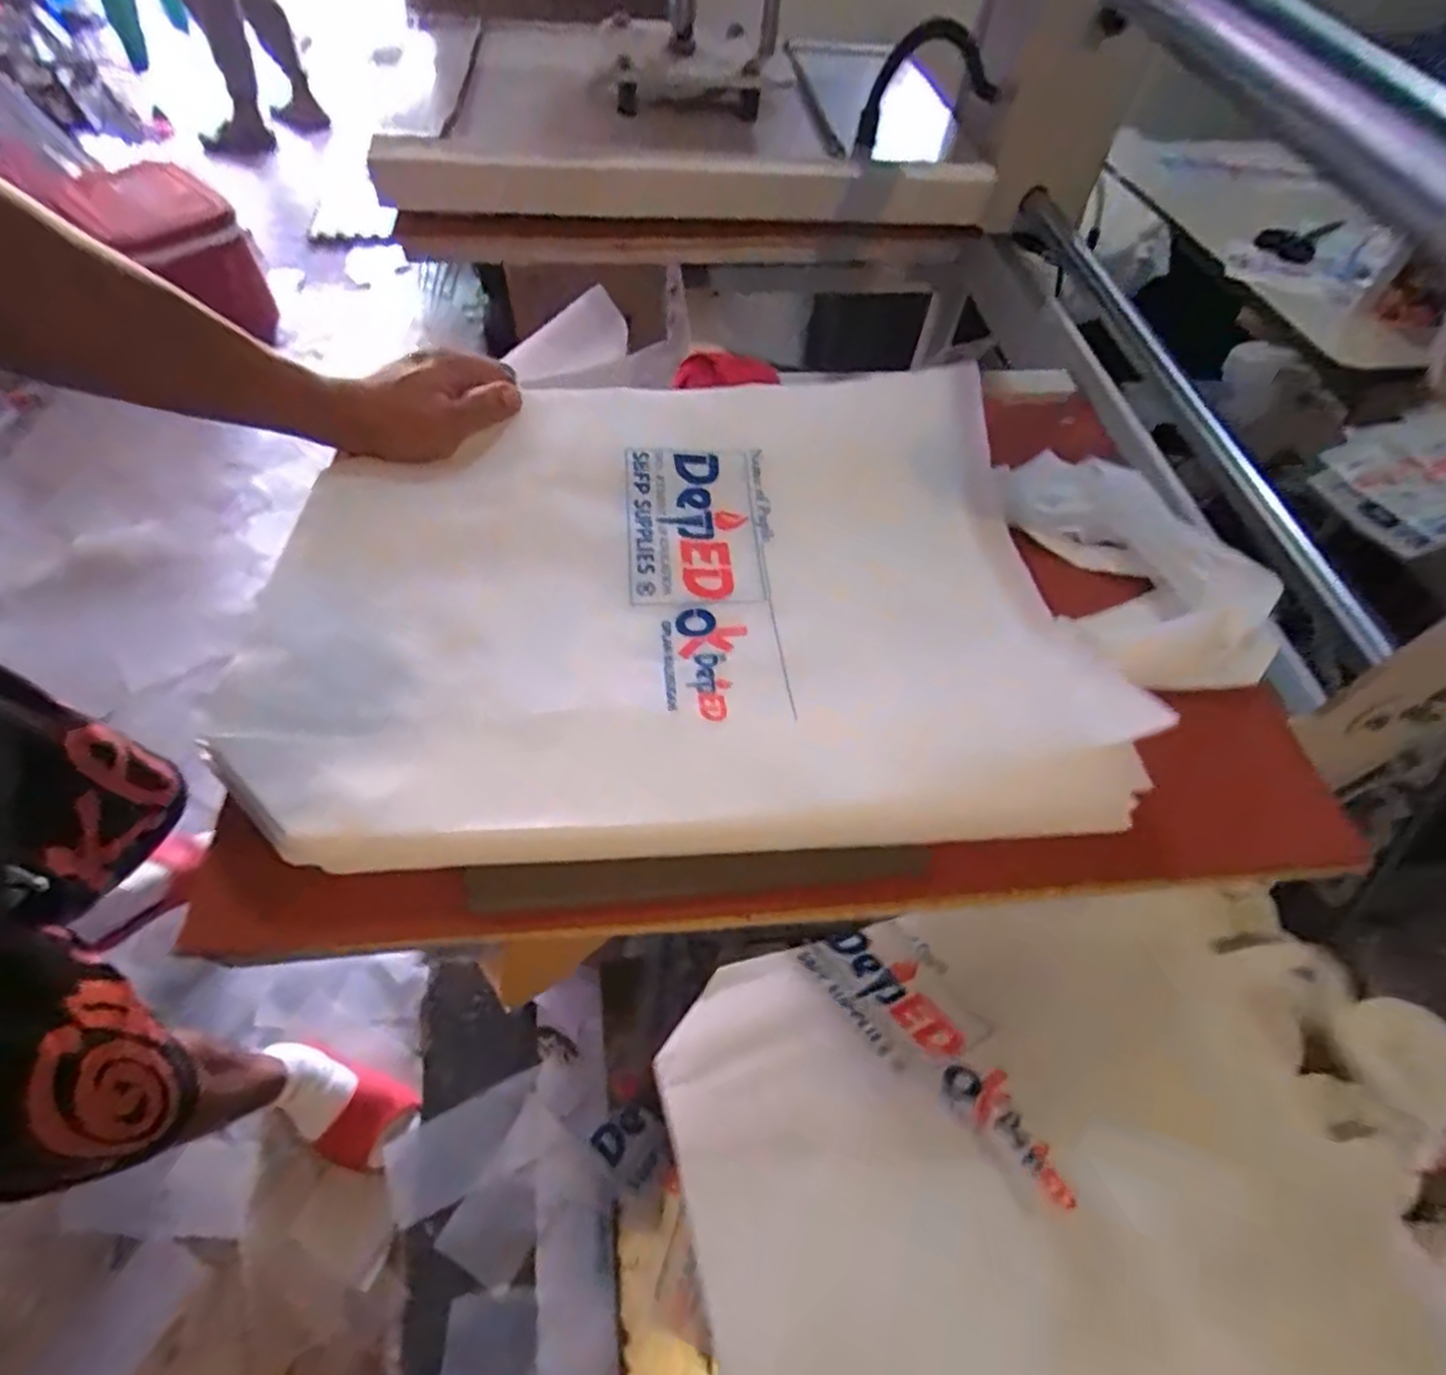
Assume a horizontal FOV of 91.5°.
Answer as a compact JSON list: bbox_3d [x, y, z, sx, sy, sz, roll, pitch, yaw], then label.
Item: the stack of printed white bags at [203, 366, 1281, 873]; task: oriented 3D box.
[{"bbox_3d":[0.029,-0.075,0.437,0.587,0.044,0.347,-3,57,-6],"label":"stack of printed white bags"}]

